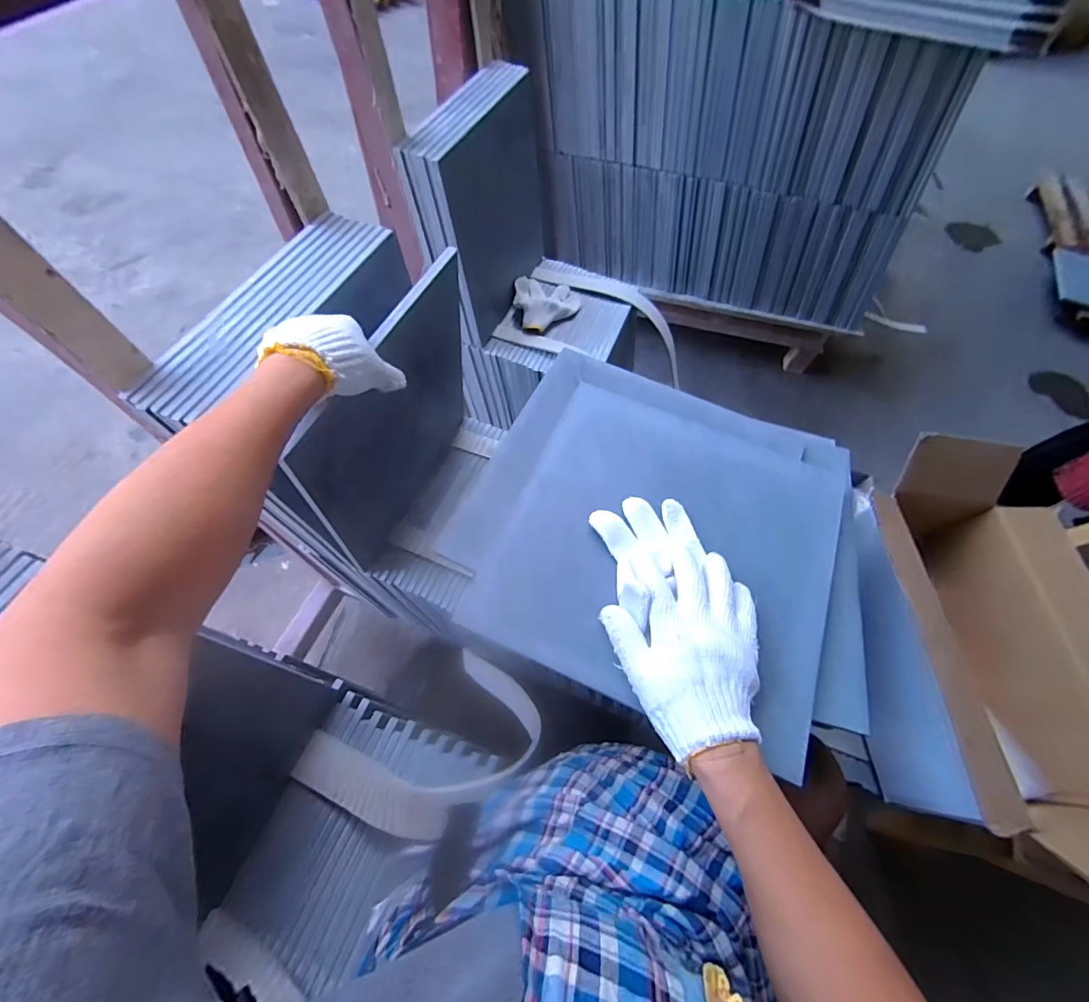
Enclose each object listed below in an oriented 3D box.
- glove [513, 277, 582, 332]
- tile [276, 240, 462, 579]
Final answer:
[{"bbox_3d":[0.006,-0.384,0.878,0.127,0.042,0.146,1,62,-3],"label":"glove"},{"bbox_3d":[-0.172,-0.094,0.570,0.008,0.292,0.306,23,63,3],"label":"tile"}]

